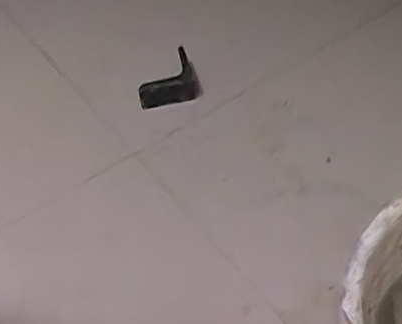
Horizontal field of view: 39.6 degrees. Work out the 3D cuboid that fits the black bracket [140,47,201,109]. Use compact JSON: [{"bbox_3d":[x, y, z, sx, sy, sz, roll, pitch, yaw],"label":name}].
[{"bbox_3d":[-0.045,-0.111,0.736,0.079,0.045,0.075,-1,51,1],"label":"black bracket"}]

